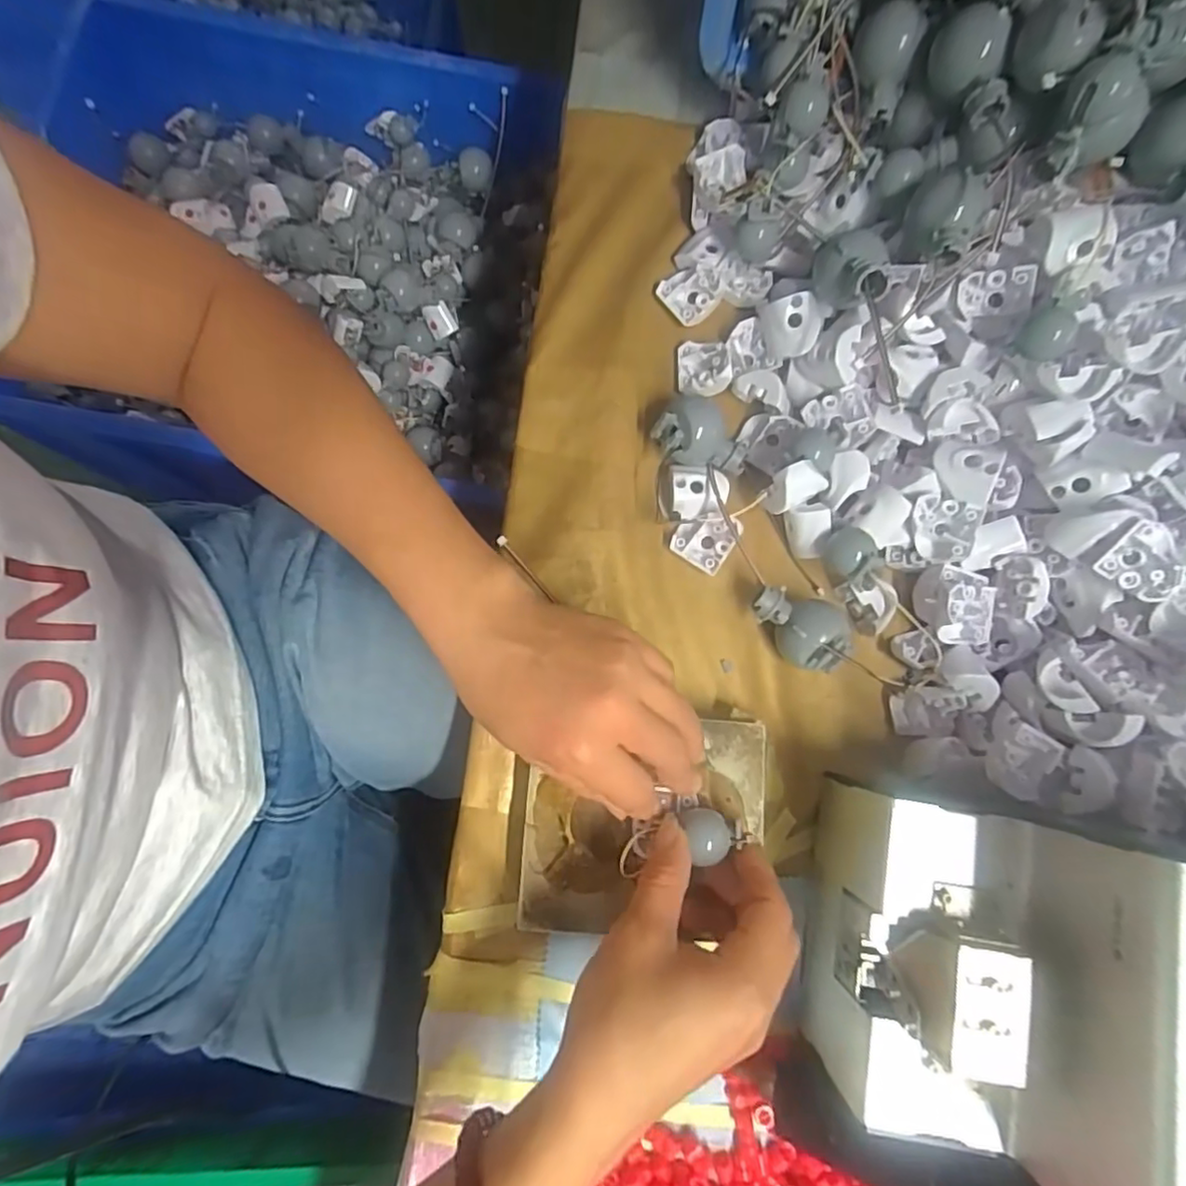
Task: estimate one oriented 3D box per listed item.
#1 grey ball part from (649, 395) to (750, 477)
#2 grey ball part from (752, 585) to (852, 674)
[{"bbox_3d":[0.059,-0.082,0.345,0.034,0.033,0.049,-42,83,-8],"label":"grey ball part"},{"bbox_3d":[0.106,0.017,0.330,0.050,0.035,0.033,35,81,5],"label":"grey ball part"}]

